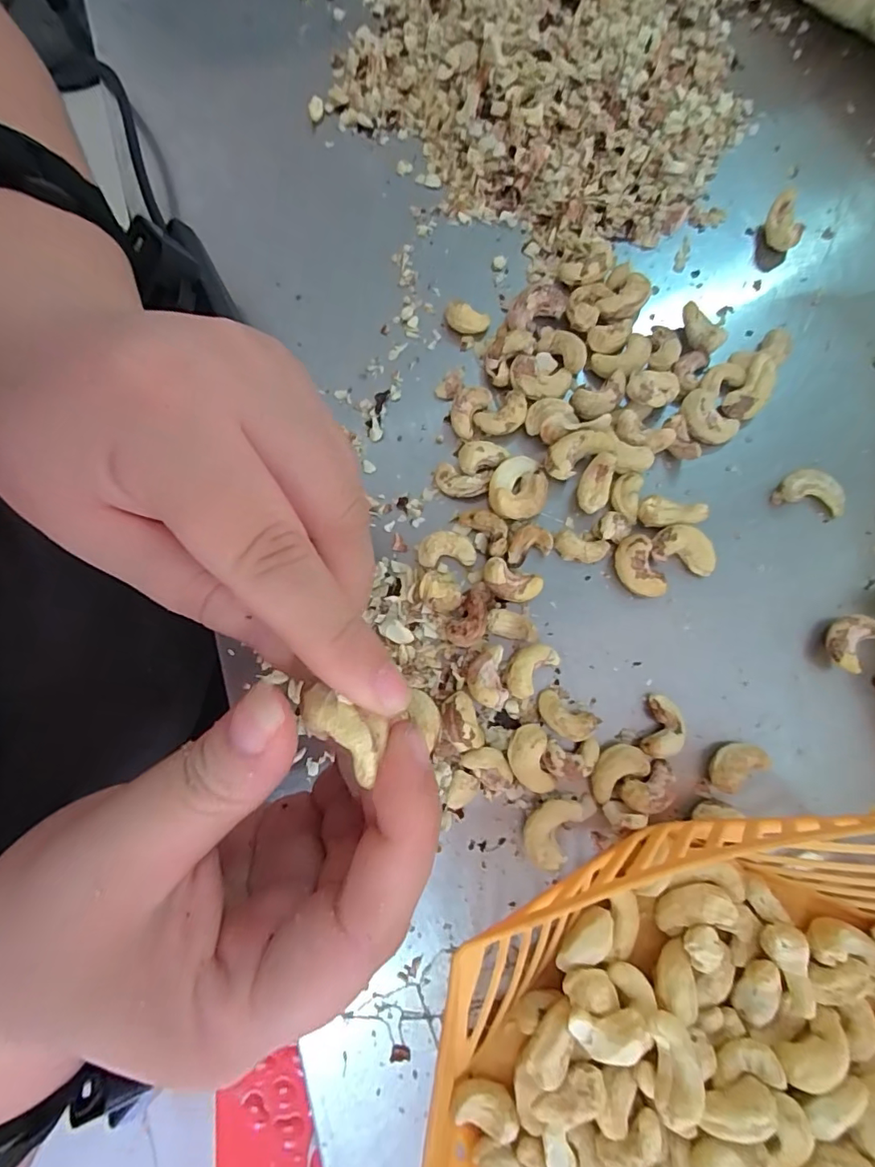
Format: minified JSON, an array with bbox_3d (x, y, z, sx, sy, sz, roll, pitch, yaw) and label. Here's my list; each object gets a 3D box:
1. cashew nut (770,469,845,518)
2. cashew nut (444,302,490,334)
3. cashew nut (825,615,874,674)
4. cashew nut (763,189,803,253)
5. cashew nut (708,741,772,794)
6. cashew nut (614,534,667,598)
[{"bbox_3d":[0.163,-0.040,0.221,0.028,0.007,0.016,16,80,4],"label":"cashew nut"},{"bbox_3d":[0.014,-0.122,0.235,0.020,0.012,0.009,6,80,2],"label":"cashew nut"},{"bbox_3d":[0.166,0.023,0.208,0.015,0.014,0.022,35,82,7],"label":"cashew nut"},{"bbox_3d":[0.163,-0.168,0.237,0.015,0.012,0.022,15,80,4],"label":"cashew nut"},{"bbox_3d":[0.117,0.071,0.200,0.023,0.012,0.014,-28,80,-4],"label":"cashew nut"},{"bbox_3d":[0.084,-0.006,0.214,0.015,0.012,0.026,-19,80,-2],"label":"cashew nut"}]

